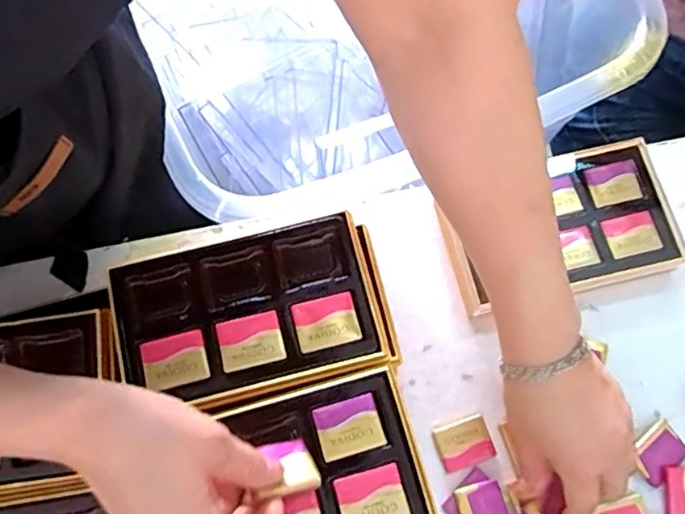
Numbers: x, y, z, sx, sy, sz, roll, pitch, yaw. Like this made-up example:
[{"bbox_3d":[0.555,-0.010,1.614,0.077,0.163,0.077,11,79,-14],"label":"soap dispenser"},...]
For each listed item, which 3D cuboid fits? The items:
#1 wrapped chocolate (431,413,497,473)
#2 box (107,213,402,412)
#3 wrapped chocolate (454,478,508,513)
[{"bbox_3d":[0.089,0.137,0.453,0.041,0.005,0.033,-18,75,-5],"label":"wrapped chocolate"},{"bbox_3d":[-0.058,0.036,0.393,0.166,0.016,0.106,-14,74,-4],"label":"box"},{"bbox_3d":[0.101,0.181,0.435,0.032,0.007,0.041,-16,74,-4],"label":"wrapped chocolate"}]

